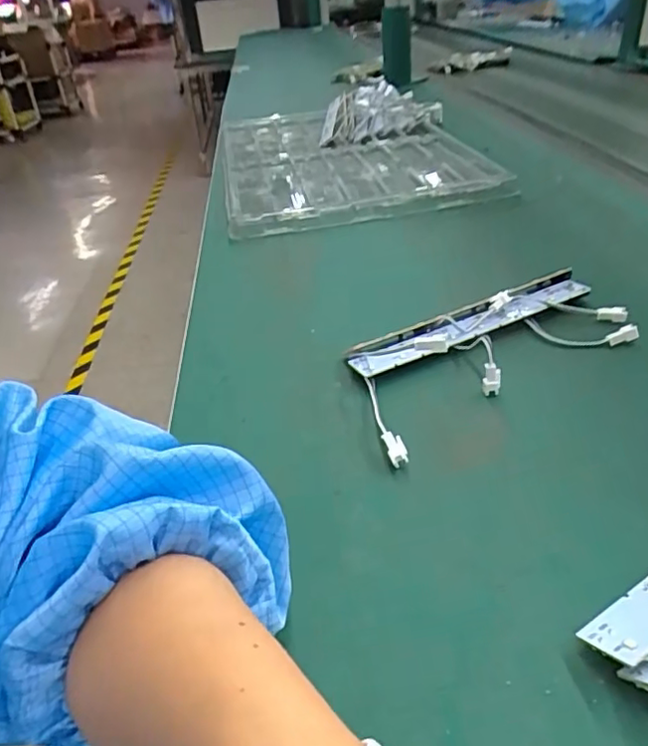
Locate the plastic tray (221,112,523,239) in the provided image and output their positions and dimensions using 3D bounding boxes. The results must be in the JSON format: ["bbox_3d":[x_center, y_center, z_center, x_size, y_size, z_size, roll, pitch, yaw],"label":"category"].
[{"bbox_3d":[0.029,-0.311,0.854,0.335,0.021,0.503,-8,34,-3],"label":"plastic tray"}]

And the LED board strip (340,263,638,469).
[{"bbox_3d":[0.112,-0.016,0.404,0.219,0.025,0.105,-20,36,-19],"label":"LED board strip"}]

